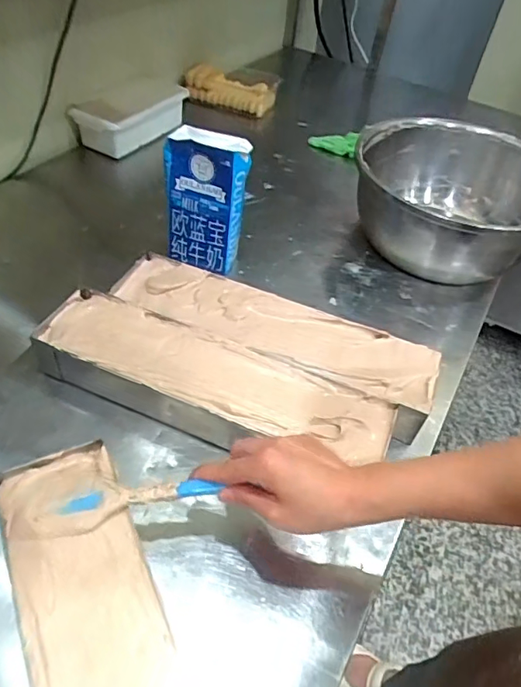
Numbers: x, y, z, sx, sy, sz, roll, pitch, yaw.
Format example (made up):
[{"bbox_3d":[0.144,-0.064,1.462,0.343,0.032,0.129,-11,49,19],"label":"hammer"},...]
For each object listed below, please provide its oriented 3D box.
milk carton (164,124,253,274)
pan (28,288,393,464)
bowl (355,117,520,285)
[{"bbox_3d":[-0.076,-0.198,0.720,0.114,0.185,0.058,16,47,8],"label":"milk carton"},{"bbox_3d":[-0.059,0.048,0.580,0.408,0.061,0.108,20,48,11],"label":"pan"},{"bbox_3d":[0.308,-0.224,0.830,0.312,0.147,0.314,4,47,-4],"label":"bowl"}]

